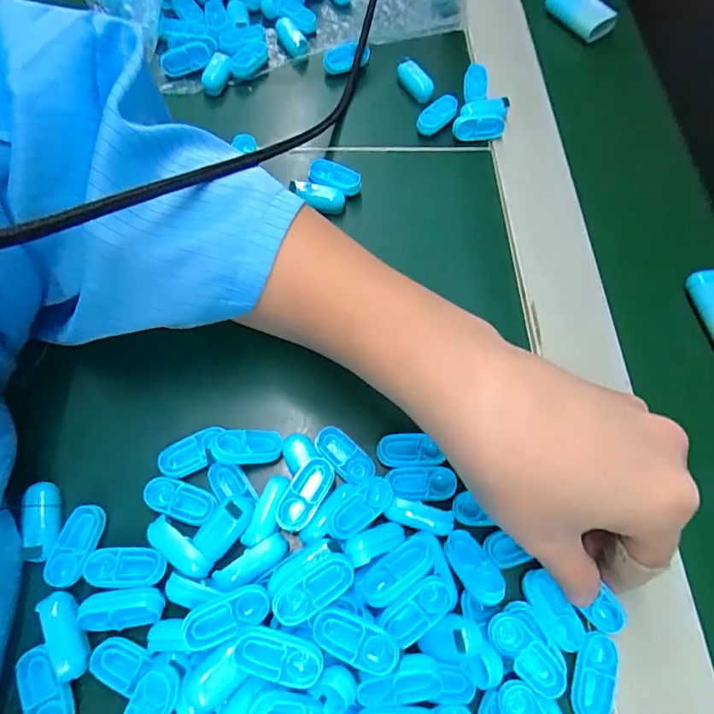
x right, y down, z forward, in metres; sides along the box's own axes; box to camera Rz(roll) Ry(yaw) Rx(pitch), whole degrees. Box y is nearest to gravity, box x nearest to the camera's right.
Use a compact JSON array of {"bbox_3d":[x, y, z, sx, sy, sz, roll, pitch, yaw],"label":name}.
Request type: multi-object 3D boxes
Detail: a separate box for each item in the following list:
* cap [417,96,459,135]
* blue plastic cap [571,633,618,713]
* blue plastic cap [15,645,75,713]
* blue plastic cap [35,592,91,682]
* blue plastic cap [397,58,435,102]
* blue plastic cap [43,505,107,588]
[{"bbox_3d":[0.055,-0.163,0.332,0.014,0.009,0.033,41,72,12],"label":"cap"},{"bbox_3d":[0.100,0.134,0.205,0.015,0.005,0.034,20,69,5],"label":"blue plastic cap"},{"bbox_3d":[-0.124,0.133,0.194,0.016,0.005,0.034,-32,73,-14],"label":"blue plastic cap"},{"bbox_3d":[-0.120,0.114,0.200,0.013,0.004,0.033,-27,72,-13],"label":"blue plastic cap"},{"bbox_3d":[0.042,-0.193,0.344,0.011,0.014,0.033,-39,75,-16],"label":"blue plastic cap"},{"bbox_3d":[-0.124,0.083,0.216,0.016,0.005,0.034,18,68,4],"label":"blue plastic cap"}]

